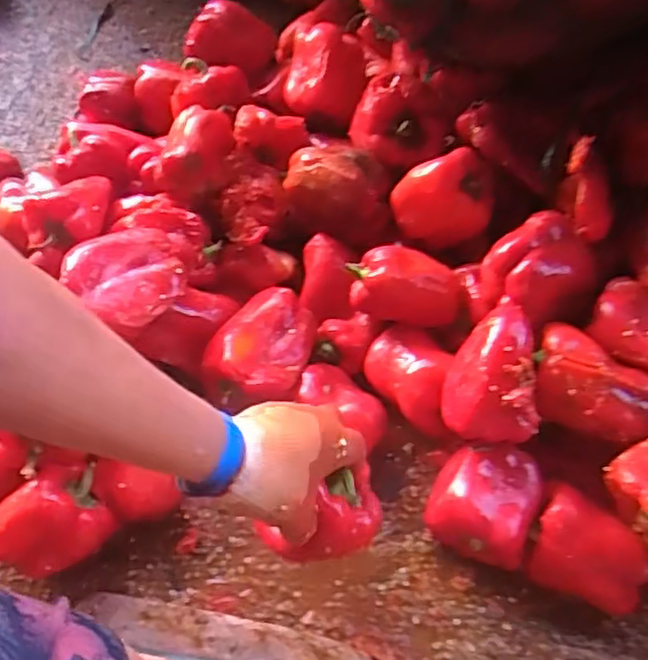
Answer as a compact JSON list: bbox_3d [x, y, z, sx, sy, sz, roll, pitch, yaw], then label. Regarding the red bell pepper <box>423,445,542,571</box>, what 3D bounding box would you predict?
[{"bbox_3d":[0.145,0.156,0.618,0.088,0.075,0.092,-1,61,2],"label":"red bell pepper"}]

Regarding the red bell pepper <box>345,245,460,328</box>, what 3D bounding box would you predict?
[{"bbox_3d":[0.079,-0.045,0.667,0.109,0.055,0.059,5,61,5],"label":"red bell pepper"}]

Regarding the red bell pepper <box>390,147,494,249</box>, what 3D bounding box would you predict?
[{"bbox_3d":[0.125,-0.127,0.691,0.100,0.080,0.070,-13,61,-5],"label":"red bell pepper"}]

